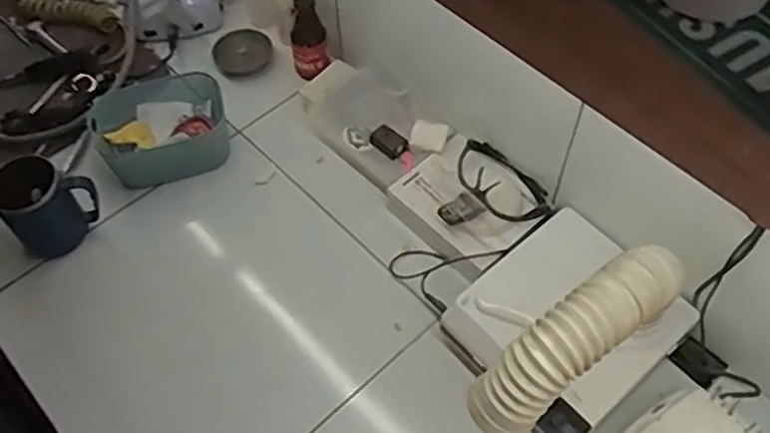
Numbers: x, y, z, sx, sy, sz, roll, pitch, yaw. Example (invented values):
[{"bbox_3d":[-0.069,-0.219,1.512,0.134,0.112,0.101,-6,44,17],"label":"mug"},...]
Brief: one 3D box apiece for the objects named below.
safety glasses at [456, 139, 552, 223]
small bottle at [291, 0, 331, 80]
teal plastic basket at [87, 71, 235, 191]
[{"bbox_3d":[0.139,-0.042,0.904,0.073,0.039,0.136,-31,61,-18],"label":"safety glasses"},{"bbox_3d":[-0.109,-0.262,1.015,0.052,0.145,0.049,-6,56,-3],"label":"small bottle"},{"bbox_3d":[-0.292,-0.115,0.952,0.167,0.070,0.128,-24,59,-15],"label":"teal plastic basket"}]

